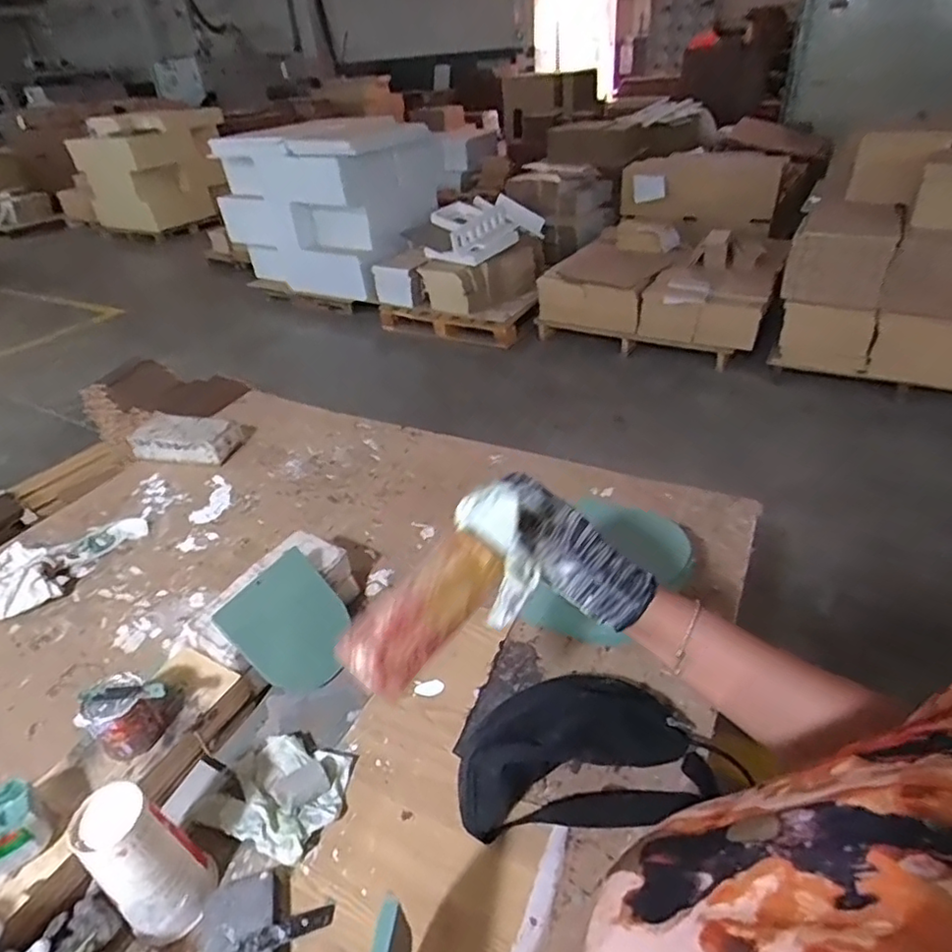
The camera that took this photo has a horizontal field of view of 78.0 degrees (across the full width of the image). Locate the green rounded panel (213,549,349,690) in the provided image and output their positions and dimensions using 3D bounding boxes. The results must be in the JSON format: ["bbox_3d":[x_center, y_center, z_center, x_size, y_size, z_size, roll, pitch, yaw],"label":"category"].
[{"bbox_3d":[-0.248,0.206,0.812,0.006,0.166,0.146,-31,11,50],"label":"green rounded panel"}]

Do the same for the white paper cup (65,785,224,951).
[{"bbox_3d":[-0.318,0.375,0.572,0.076,0.171,0.084,18,41,31],"label":"white paper cup"}]

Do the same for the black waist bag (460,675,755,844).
[{"bbox_3d":[0.130,0.303,0.655,0.291,0.096,0.133,-10,35,-5],"label":"black waist bag"}]

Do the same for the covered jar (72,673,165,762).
[{"bbox_3d":[-0.409,0.285,0.686,0.073,0.078,0.077,16,40,26],"label":"covered jar"}]

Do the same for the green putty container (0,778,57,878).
[{"bbox_3d":[-0.474,0.356,0.593,0.064,0.052,0.070,-29,42,-30],"label":"green putty container"}]

